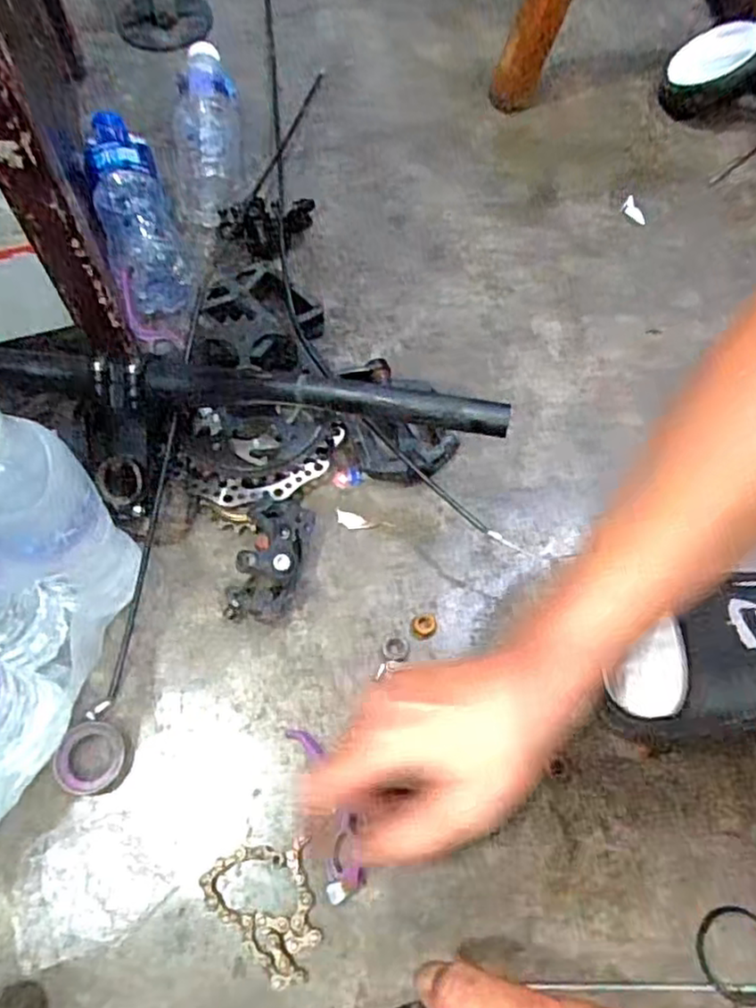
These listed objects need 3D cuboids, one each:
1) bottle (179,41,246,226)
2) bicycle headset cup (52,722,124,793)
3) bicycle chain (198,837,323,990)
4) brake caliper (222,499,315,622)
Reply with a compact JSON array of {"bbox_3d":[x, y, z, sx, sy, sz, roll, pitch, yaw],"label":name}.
[{"bbox_3d":[-0.164,-0.371,0.661,0.066,0.053,0.207,-10,66,-6],"label":"bottle"},{"bbox_3d":[-0.185,0.163,0.440,0.043,0.015,0.044,1,65,-2],"label":"bicycle headset cup"},{"bbox_3d":[-0.070,0.248,0.412,0.065,0.011,0.074,-9,66,-6],"label":"bicycle chain"},{"bbox_3d":[-0.076,0.037,0.487,0.048,0.051,0.087,9,65,2],"label":"brake caliper"}]

